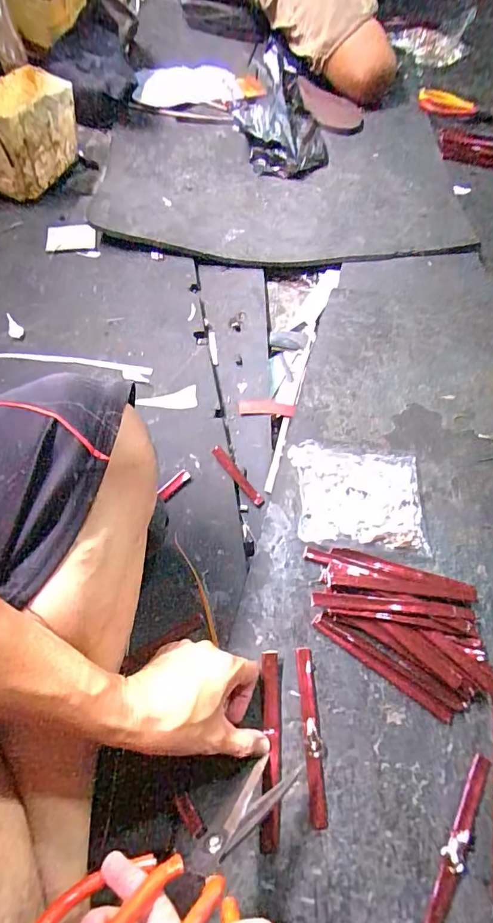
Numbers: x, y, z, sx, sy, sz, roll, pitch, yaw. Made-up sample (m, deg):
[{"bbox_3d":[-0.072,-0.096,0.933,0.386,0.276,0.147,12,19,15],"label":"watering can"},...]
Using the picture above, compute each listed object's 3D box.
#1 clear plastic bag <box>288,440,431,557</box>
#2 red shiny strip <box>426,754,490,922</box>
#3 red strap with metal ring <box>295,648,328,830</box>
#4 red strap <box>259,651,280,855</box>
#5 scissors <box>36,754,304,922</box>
[{"bbox_3d":[0.123,0.039,0.514,0.143,0.019,0.112,5,68,2],"label":"clear plastic bag"},{"bbox_3d":[0.174,0.316,0.376,0.019,0.011,0.139,32,71,13],"label":"red shiny strip"},{"bbox_3d":[0.060,0.245,0.418,0.018,0.004,0.139,-2,67,-1],"label":"red strap with metal ring"},{"bbox_3d":[0.022,0.253,0.412,0.017,0.013,0.151,1,63,0],"label":"red strap"},{"bbox_3d":[-0.029,0.273,0.287,0.211,0.142,0.018,-14,95,-36],"label":"scissors"}]

